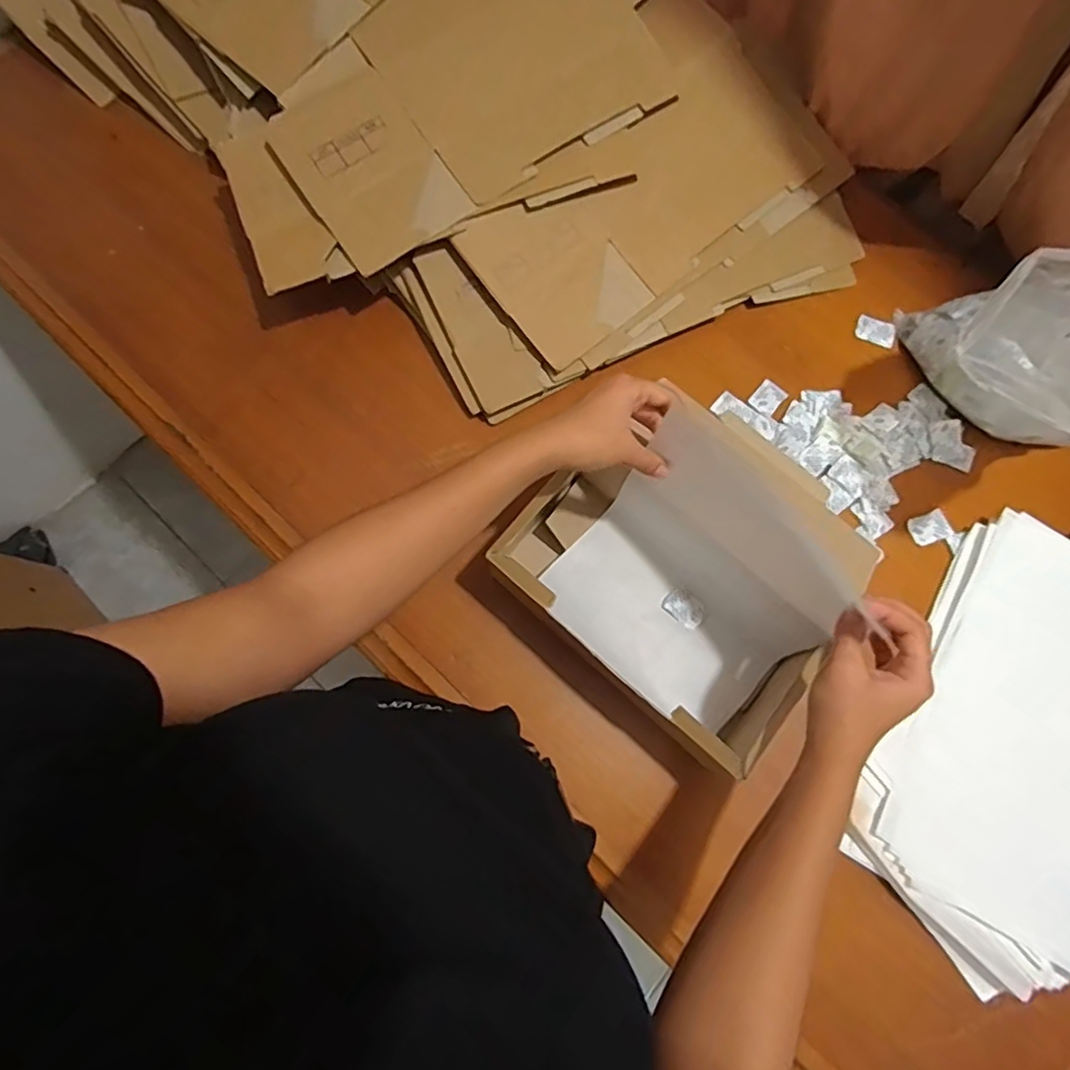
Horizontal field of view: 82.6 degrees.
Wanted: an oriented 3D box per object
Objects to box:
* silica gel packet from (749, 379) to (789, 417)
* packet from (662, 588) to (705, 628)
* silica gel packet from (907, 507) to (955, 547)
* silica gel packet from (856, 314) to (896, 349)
[{"bbox_3d":[0.246,-0.145,0.642,0.028,0.004,0.037,40,78,7],"label":"silica gel packet"},{"bbox_3d":[0.143,0.071,0.585,0.040,0.006,0.026,44,79,8],"label":"packet"},{"bbox_3d":[0.398,-0.007,0.612,0.041,0.004,0.030,-19,78,-7],"label":"silica gel packet"},{"bbox_3d":[0.373,-0.223,0.665,0.042,0.004,0.030,25,77,4],"label":"silica gel packet"}]

